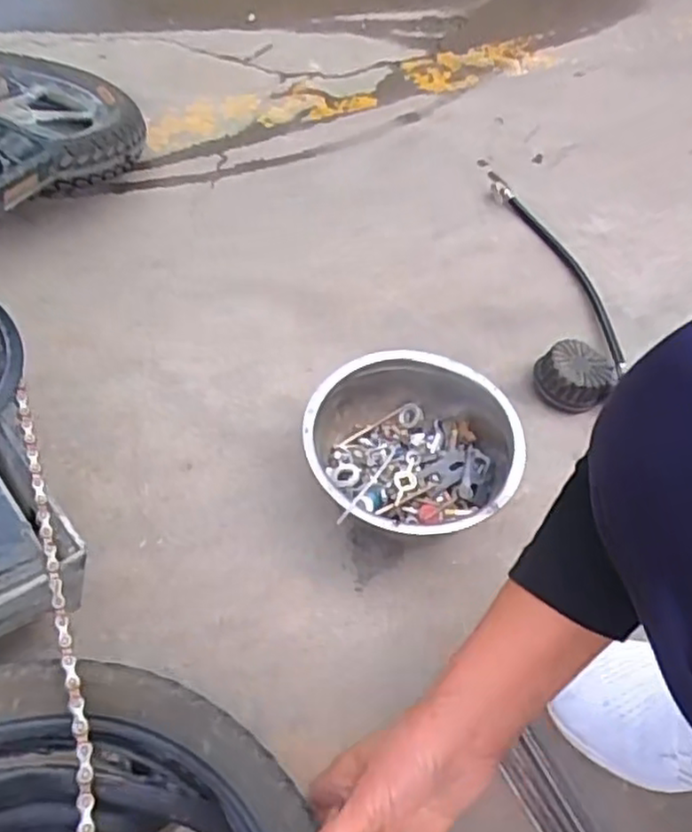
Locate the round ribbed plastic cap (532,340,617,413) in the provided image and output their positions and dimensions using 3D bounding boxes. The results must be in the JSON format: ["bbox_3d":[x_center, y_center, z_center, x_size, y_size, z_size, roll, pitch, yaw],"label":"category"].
[{"bbox_3d":[0.236,-0.043,0.723,0.076,0.044,0.067,16,55,7],"label":"round ribbed plastic cap"}]

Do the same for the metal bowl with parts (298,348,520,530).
[{"bbox_3d":[0.056,0.036,0.623,0.174,0.084,0.180,2,54,-3],"label":"metal bowl with parts"}]

